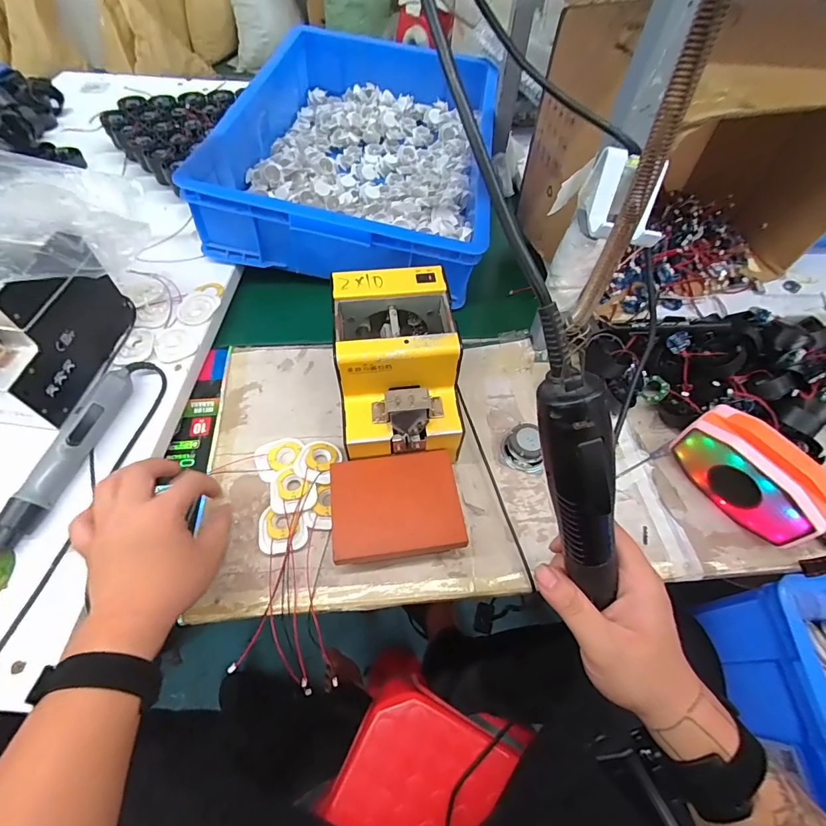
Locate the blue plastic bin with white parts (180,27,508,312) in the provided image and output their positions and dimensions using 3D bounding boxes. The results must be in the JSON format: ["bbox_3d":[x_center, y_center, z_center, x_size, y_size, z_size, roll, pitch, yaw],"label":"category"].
[{"bbox_3d":[-0.065,-0.476,0.743,0.406,0.127,0.595,9,58,3],"label":"blue plastic bin with white parts"}]

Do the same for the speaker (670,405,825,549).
[{"bbox_3d":[0.361,0.063,0.455,0.052,0.083,0.142,-28,63,-19],"label":"speaker"}]

